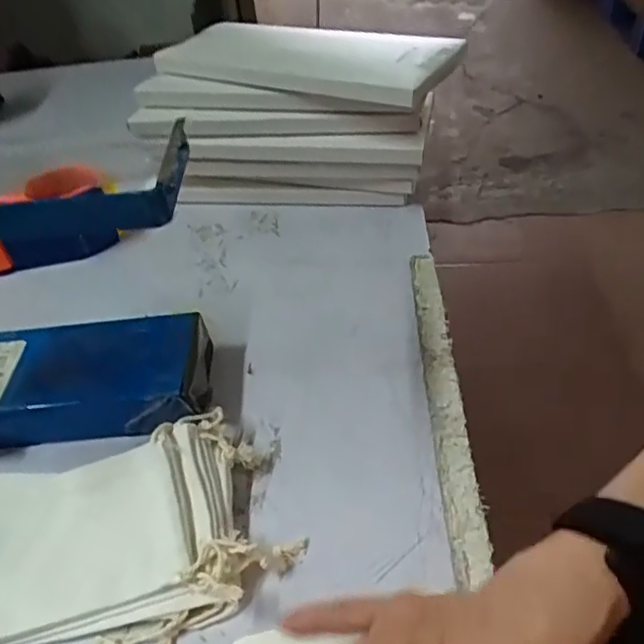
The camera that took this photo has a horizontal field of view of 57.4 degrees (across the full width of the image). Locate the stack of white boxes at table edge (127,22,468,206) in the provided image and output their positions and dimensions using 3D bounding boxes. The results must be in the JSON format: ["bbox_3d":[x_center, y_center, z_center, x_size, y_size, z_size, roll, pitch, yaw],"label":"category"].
[{"bbox_3d":[-0.021,-0.215,0.611,0.297,0.136,0.167,8,46,15],"label":"stack of white boxes at table edge"}]

